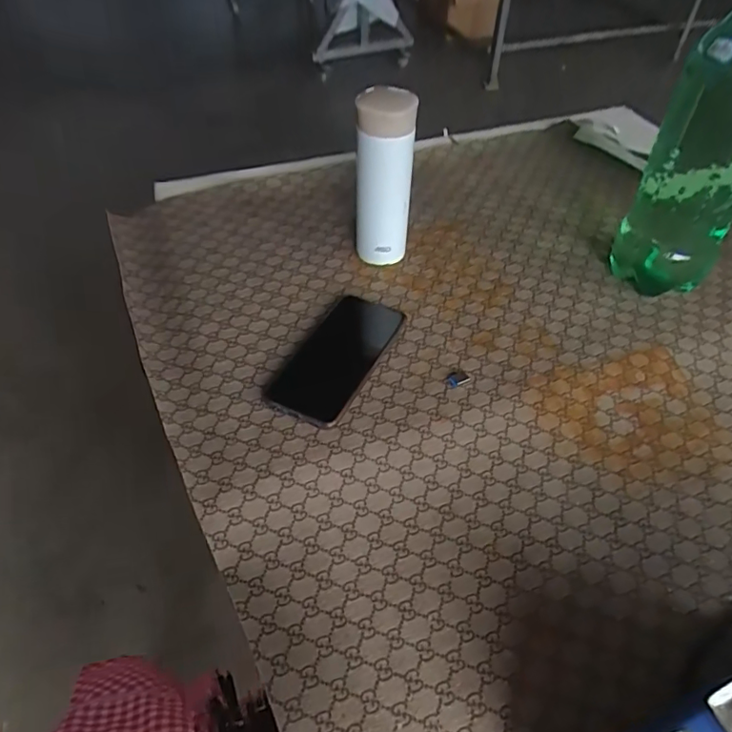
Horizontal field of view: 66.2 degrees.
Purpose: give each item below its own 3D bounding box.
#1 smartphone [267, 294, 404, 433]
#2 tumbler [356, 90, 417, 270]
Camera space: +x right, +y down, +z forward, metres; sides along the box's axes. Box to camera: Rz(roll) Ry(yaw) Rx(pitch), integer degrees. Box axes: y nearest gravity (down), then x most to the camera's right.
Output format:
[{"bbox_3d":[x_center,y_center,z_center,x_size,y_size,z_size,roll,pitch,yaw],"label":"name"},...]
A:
[{"bbox_3d":[-0.028,-0.012,0.564,0.081,0.016,0.176,21,53,17],"label":"smartphone"},{"bbox_3d":[0.018,-0.206,0.619,0.056,0.181,0.071,-4,50,-3],"label":"tumbler"}]

